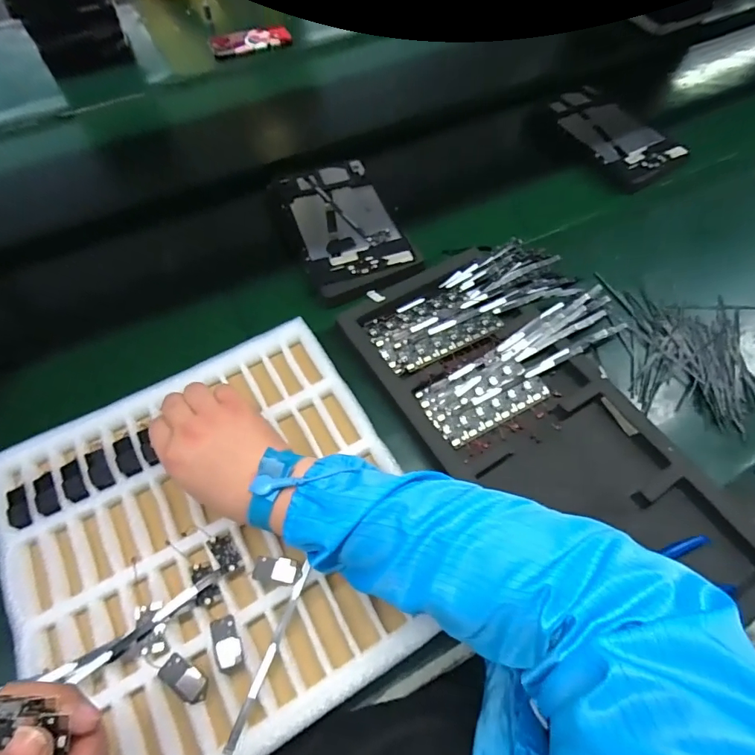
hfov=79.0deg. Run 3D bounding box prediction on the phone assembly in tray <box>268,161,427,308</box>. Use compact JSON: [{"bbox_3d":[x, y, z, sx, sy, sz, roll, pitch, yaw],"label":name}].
[{"bbox_3d":[-0.050,-0.222,0.668,0.147,0.016,0.265,-20,62,-13],"label":"phone assembly in tray"}]

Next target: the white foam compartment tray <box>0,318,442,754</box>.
[{"bbox_3d":[-0.148,0.137,0.417,0.339,0.036,0.343,-26,64,-16],"label":"white foam compartment tray"}]

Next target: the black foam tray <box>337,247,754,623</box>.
[{"bbox_3d":[0.175,0.054,0.508,0.235,0.053,0.474,-27,64,-17],"label":"black foam tray"}]

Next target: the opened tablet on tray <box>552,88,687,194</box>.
[{"bbox_3d":[0.391,-0.410,0.777,0.143,0.027,0.227,-30,65,-18],"label":"opened tablet on tray"}]

